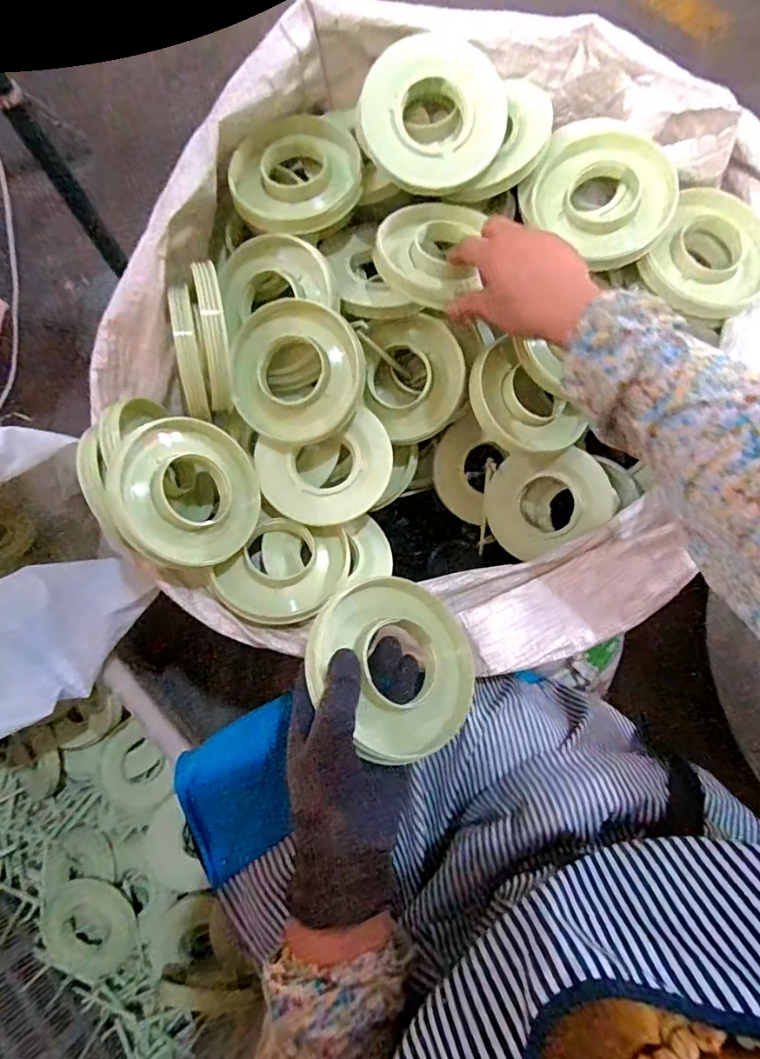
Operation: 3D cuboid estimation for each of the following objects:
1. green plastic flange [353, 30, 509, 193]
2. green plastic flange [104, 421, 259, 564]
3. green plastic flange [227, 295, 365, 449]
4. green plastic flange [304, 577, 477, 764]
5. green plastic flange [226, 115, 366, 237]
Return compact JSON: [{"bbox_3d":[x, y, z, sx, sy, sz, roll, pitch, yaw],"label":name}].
[{"bbox_3d":[0.049,-0.382,0.480,0.129,0.024,0.126,0,99,-2],"label":"green plastic flange"},{"bbox_3d":[-0.166,-0.033,0.452,0.125,0.018,0.126,12,72,-40],"label":"green plastic flange"},{"bbox_3d":[-0.076,-0.146,0.485,0.121,0.022,0.125,-1,104,-3],"label":"green plastic flange"},{"bbox_3d":[0.008,0.098,0.385,0.128,0.036,0.135,19,45,-20],"label":"green plastic flange"},{"bbox_3d":[-0.081,-0.341,0.503,0.132,0.038,0.109,-20,72,-5],"label":"green plastic flange"}]

